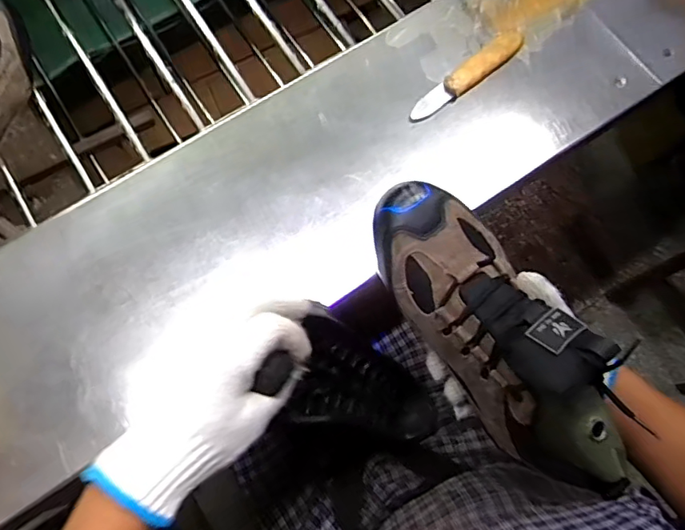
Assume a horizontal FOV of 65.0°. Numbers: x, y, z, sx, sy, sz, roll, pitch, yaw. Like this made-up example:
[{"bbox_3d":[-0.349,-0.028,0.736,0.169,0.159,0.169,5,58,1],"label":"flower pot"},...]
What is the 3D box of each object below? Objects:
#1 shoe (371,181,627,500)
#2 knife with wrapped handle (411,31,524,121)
[{"bbox_3d":[0.122,0.049,0.404,0.092,0.091,0.269,-34,83,-10],"label":"shoe"},{"bbox_3d":[0.139,-0.211,0.592,0.157,0.020,0.031,-40,76,-11],"label":"knife with wrapped handle"}]

